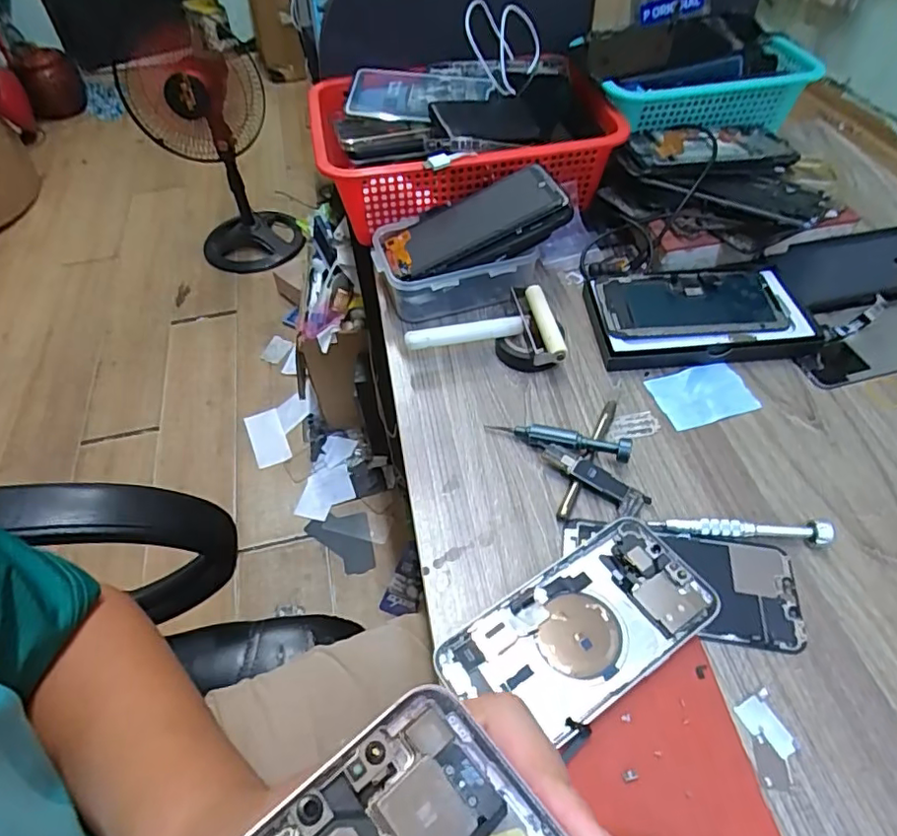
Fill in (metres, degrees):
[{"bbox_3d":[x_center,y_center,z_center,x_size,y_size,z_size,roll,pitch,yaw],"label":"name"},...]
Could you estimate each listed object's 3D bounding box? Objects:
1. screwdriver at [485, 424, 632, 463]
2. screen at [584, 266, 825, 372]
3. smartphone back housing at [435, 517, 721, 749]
[{"bbox_3d":[0.080,0.016,0.415,0.103,0.021,0.014,11,52,12],"label":"screwdriver"},{"bbox_3d":[0.217,-0.090,0.490,0.184,0.026,0.109,-5,51,0],"label":"screen"},{"bbox_3d":[0.070,0.112,0.301,0.143,0.010,0.070,-28,54,-18],"label":"smartphone back housing"}]

